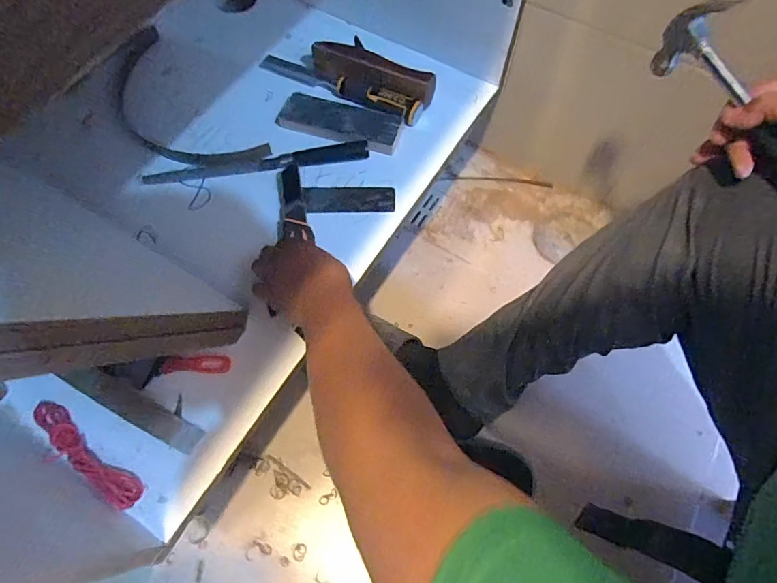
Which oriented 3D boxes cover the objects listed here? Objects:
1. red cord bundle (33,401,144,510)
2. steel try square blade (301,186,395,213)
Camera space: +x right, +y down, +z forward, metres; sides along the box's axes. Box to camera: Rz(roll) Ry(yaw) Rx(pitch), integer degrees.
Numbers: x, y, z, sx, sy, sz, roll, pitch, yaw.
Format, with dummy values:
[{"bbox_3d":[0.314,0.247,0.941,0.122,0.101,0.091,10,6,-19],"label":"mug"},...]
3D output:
[{"bbox_3d":[-0.320,0.171,0.474,0.151,0.028,0.029,33,71,14],"label":"red cord bundle"},{"bbox_3d":[-0.055,-0.130,0.637,0.126,0.007,0.041,-2,66,0],"label":"steel try square blade"}]

